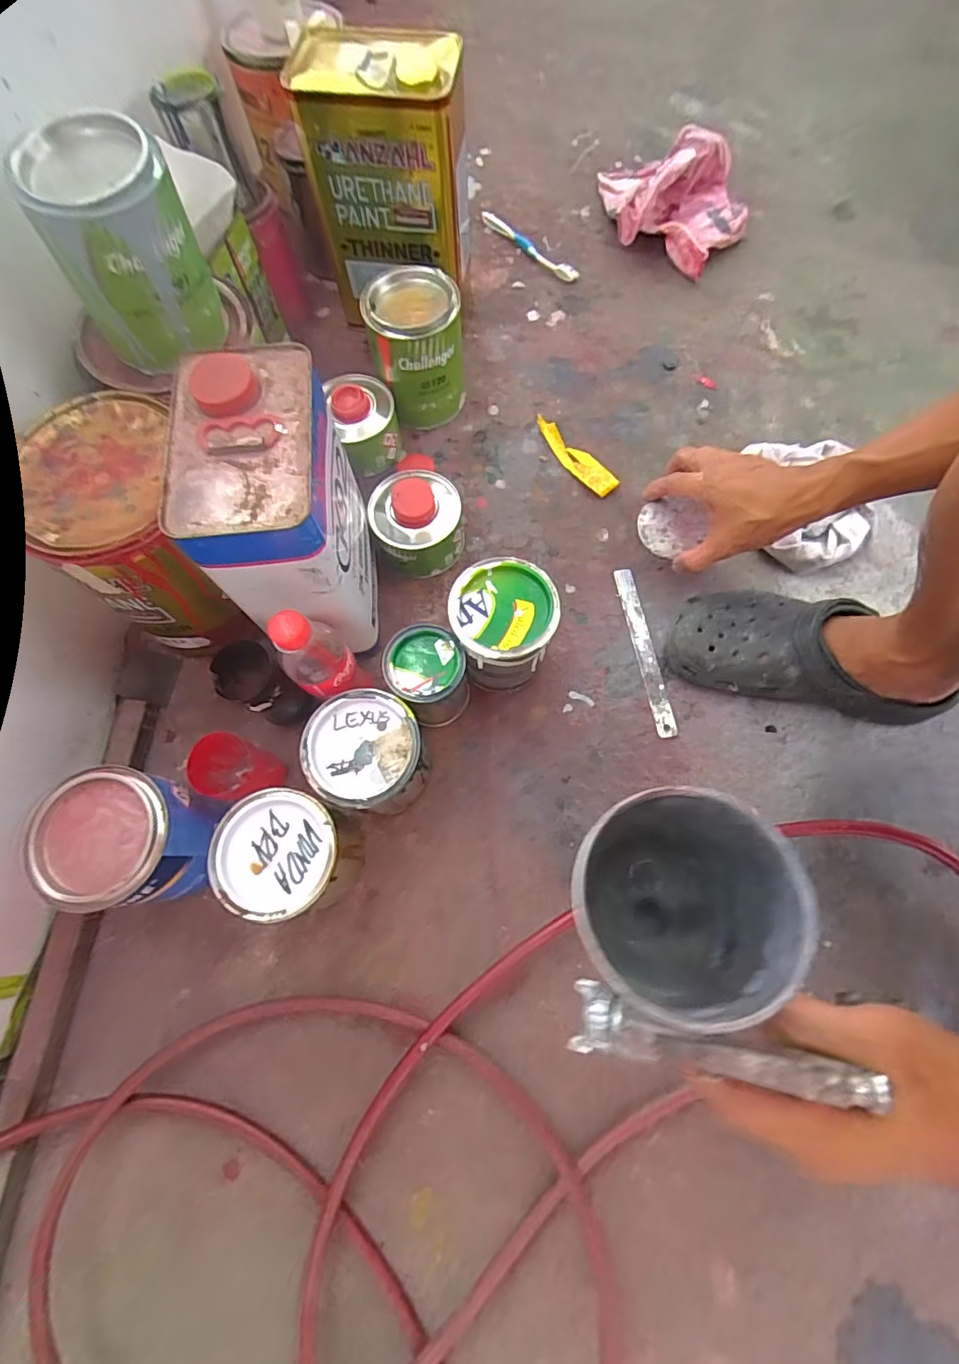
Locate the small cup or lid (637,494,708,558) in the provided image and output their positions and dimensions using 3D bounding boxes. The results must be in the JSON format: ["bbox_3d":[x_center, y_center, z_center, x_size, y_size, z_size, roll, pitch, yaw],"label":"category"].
[{"bbox_3d":[0.206,-0.168,0.581,0.066,0.018,0.059,-18,72,-4],"label":"small cup or lid"}]

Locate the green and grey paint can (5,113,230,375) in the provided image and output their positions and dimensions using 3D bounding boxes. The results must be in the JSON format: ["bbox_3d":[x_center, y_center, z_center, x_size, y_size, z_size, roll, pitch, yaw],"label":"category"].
[{"bbox_3d":[-0.285,-0.351,0.449,0.109,0.140,0.091,-32,75,-8],"label":"green and grey paint can"}]

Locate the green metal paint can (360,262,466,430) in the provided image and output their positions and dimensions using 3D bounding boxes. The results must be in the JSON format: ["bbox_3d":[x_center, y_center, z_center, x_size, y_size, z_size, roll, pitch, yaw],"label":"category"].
[{"bbox_3d":[-0.071,-0.390,0.649,0.099,0.133,0.094,-1,71,2],"label":"green metal paint can"}]

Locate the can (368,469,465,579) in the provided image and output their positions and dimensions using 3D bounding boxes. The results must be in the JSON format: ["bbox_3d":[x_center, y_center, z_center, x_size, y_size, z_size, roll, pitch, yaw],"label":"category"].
[{"bbox_3d":[-0.070,-0.179,0.598,0.096,0.092,0.099,-4,71,1],"label":"can"}]

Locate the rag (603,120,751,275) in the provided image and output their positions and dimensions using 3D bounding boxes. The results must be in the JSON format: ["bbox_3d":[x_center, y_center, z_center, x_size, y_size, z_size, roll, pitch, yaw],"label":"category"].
[{"bbox_3d":[0.273,-0.691,0.771,0.219,0.079,0.232,15,73,7],"label":"rag"}]

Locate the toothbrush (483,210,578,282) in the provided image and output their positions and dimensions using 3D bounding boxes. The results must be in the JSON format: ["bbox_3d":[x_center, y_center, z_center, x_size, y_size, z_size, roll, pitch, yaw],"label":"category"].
[{"bbox_3d":[0.069,-0.640,0.791,0.021,0.011,0.207,-39,74,-10],"label":"toothbrush"}]

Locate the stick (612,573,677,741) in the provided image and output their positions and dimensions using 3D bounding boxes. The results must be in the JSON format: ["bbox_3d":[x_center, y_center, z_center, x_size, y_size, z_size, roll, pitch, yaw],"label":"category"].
[{"bbox_3d":[0.179,-0.035,0.589,0.020,0.007,0.192,-10,71,-1],"label":"stick"}]

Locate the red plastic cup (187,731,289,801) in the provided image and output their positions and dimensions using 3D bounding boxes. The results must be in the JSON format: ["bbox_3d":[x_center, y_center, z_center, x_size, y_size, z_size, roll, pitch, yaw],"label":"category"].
[{"bbox_3d":[-0.228,0.085,0.518,0.051,0.097,0.055,-1,71,2],"label":"red plastic cup"}]

